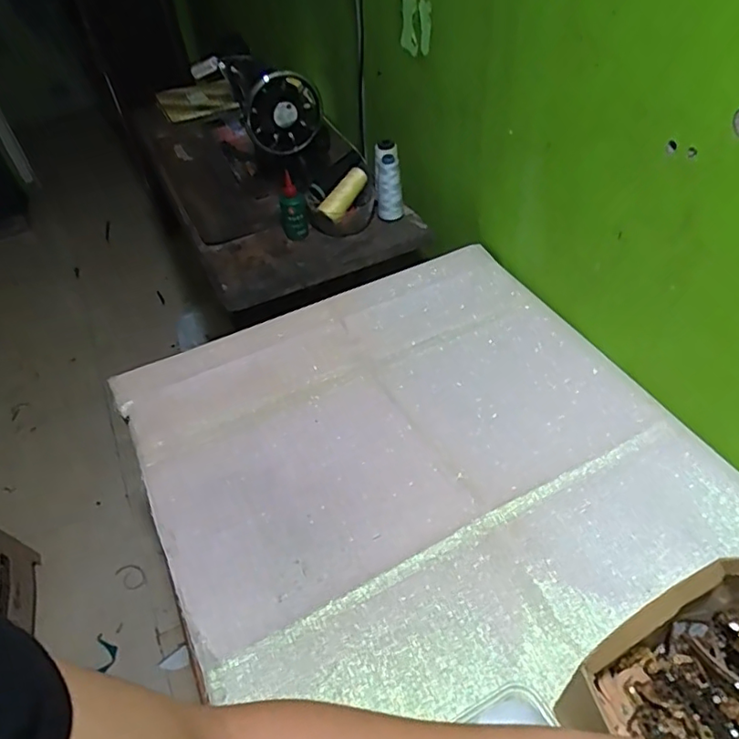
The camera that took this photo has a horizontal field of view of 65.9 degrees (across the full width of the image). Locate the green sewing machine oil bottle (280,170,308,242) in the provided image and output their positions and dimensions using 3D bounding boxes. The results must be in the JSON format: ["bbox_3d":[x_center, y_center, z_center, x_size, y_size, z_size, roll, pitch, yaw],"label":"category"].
[{"bbox_3d":[-0.135,-0.284,0.989,0.046,0.103,0.048,-19,48,-12],"label":"green sewing machine oil bottle"}]

